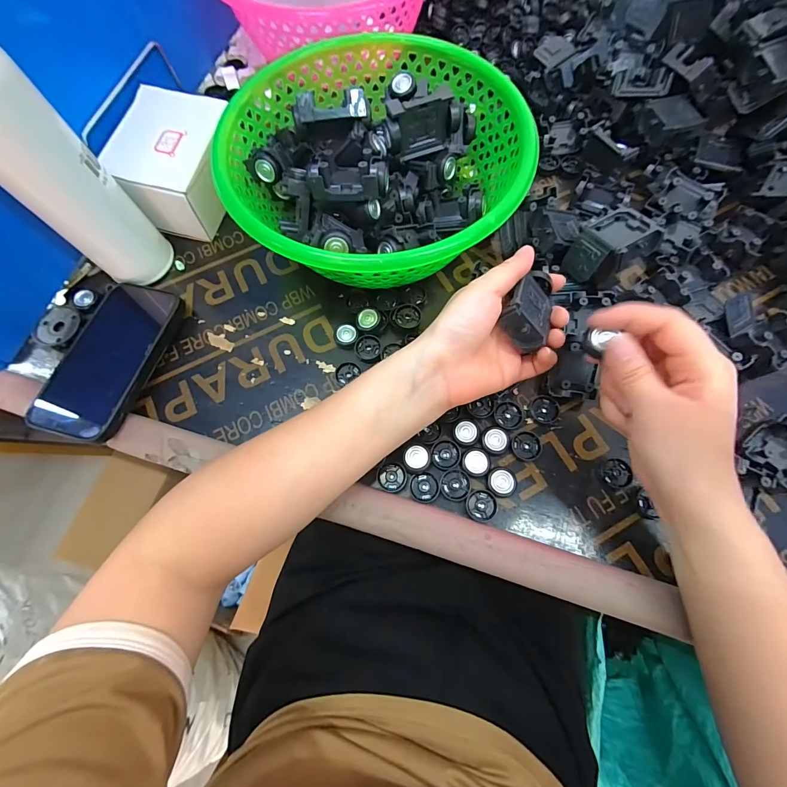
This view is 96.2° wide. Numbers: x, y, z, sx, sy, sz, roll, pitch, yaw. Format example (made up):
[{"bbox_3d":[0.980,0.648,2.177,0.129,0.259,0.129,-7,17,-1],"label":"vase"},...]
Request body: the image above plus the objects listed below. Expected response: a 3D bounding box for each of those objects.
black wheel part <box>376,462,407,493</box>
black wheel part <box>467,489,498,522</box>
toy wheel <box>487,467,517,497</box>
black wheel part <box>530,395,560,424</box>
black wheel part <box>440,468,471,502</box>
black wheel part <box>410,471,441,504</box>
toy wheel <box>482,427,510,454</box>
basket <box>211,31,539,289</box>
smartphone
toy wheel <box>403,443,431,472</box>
[{"bbox_3d":[-0.001,0.068,0.287,0.023,0.005,0.023,5,72,4],"label":"black wheel part"},{"bbox_3d":[0.070,0.088,0.278,0.023,0.004,0.023,6,72,4],"label":"black wheel part"},{"bbox_3d":[0.087,0.072,0.286,0.022,0.009,0.022,-1,71,2],"label":"toy wheel"},{"bbox_3d":[0.129,0.014,0.303,0.024,0.009,0.022,-1,71,2],"label":"black wheel part"},{"bbox_3d":[0.050,0.073,0.282,0.024,0.004,0.024,6,72,4],"label":"black wheel part"},{"bbox_3d":[0.025,0.075,0.283,0.024,0.004,0.023,5,72,4],"label":"black wheel part"},{"bbox_3d":[0.086,0.039,0.294,0.022,0.006,0.022,-1,71,2],"label":"toy wheel"},{"bbox_3d":[-0.017,-0.208,0.315,0.251,0.080,0.234,-11,71,-2],"label":"basket"},{"bbox_3d":[-0.251,-0.036,0.317,0.073,0.018,0.153,11,66,3],"label":"smartphone"},{"bbox_3d":[0.019,0.052,0.284,0.022,0.012,0.021,-1,71,2],"label":"toy wheel"}]

